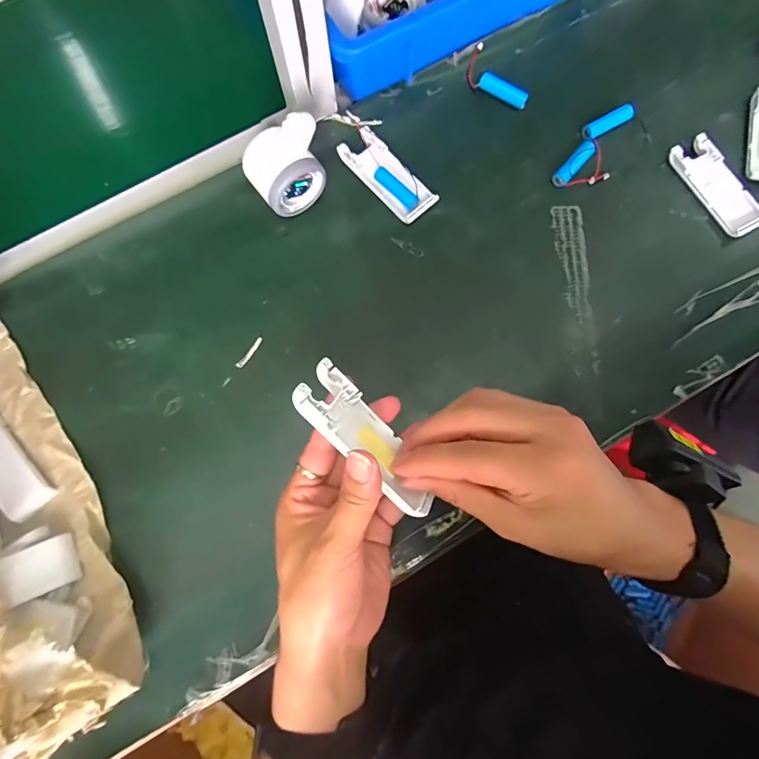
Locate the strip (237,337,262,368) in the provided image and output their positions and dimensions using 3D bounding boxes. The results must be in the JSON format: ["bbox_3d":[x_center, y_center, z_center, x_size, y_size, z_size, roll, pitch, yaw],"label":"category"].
[{"bbox_3d":[-0.116,-0.024,0.397,0.007,0.004,0.033,35,80,9],"label":"strip"}]

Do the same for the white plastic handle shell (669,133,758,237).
[{"bbox_3d":[0.317,-0.181,0.415,0.041,0.012,0.102,-28,77,-5],"label":"white plastic handle shell"}]

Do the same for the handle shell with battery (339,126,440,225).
[{"bbox_3d":[0.008,-0.196,0.424,0.040,0.019,0.101,-40,79,-7],"label":"handle shell with battery"}]

